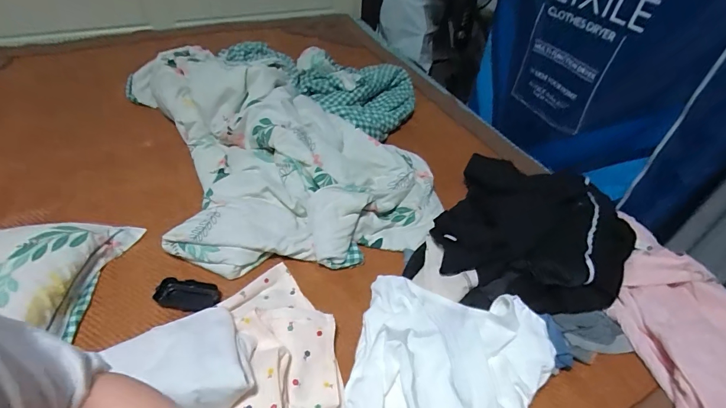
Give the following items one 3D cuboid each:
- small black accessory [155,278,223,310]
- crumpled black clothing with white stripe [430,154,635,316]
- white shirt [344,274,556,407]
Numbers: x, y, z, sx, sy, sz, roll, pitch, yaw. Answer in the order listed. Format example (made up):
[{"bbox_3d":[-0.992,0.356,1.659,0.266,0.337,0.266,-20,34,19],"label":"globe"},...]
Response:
[{"bbox_3d":[-0.324,0.169,0.707,0.117,0.020,0.051,5,44,1],"label":"small black accessory"},{"bbox_3d":[0.352,0.050,0.783,0.361,0.087,0.436,21,46,17],"label":"crumpled black clothing with white stripe"},{"bbox_3d":[0.105,0.292,0.555,0.301,0.061,0.401,17,45,13],"label":"white shirt"}]

